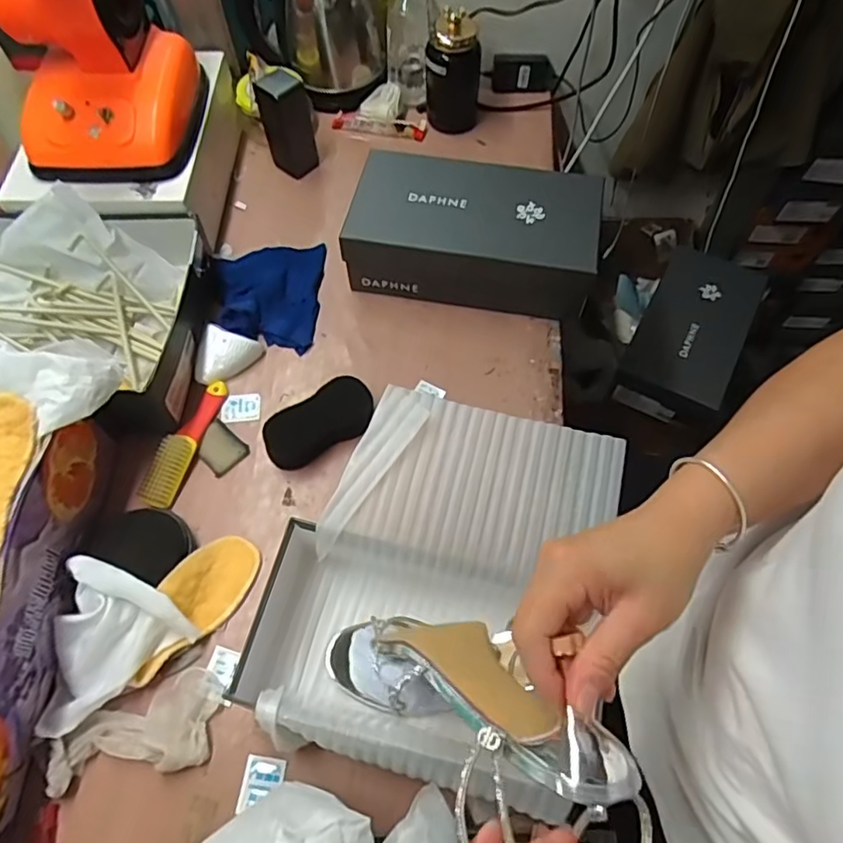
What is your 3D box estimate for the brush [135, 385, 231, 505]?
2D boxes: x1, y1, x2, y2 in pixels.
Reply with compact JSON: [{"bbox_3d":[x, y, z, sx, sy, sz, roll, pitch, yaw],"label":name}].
[{"bbox_3d":[-0.265,0.018,0.670,0.035,0.022,0.155,15,63,7],"label":"brush"}]

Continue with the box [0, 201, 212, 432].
[{"bbox_3d":[-0.427,-0.134,0.700,0.333,0.108,0.259,5,63,2],"label":"box"}]

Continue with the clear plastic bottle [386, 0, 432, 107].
[{"bbox_3d":[-0.017,-0.564,0.879,0.070,0.175,0.068,0,62,0],"label":"clear plastic bottle"}]

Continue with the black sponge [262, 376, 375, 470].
[{"bbox_3d":[-0.115,0.002,0.675,0.127,0.037,0.060,-28,66,-14],"label":"black sponge"}]

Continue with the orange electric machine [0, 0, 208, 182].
[{"bbox_3d":[-0.371,-0.417,0.669,0.170,0.202,0.199,3,63,1],"label":"orange electric machine"}]

